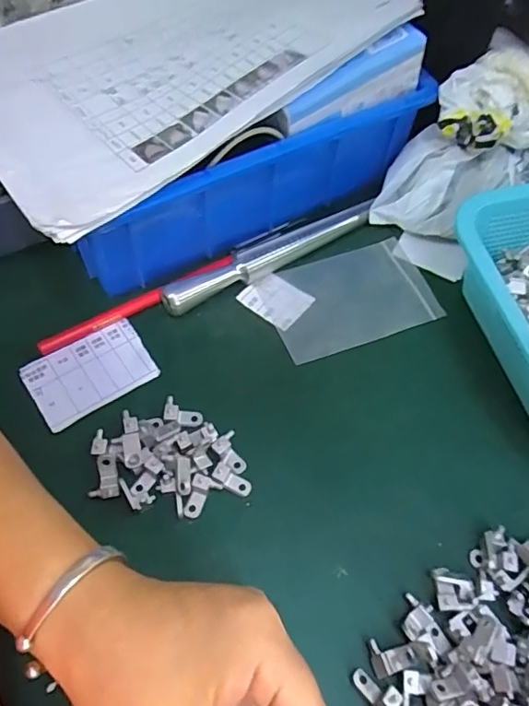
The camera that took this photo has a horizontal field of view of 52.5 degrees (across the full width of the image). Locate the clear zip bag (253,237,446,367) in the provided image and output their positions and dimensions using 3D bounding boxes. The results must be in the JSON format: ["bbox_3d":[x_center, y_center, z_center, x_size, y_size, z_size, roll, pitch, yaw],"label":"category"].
[{"bbox_3d":[0.065,-0.041,0.400,0.124,0.006,0.079,-17,61,-14],"label":"clear zip bag"}]

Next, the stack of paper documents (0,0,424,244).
[{"bbox_3d":[-0.072,-0.219,0.376,0.280,0.048,0.229,-32,65,-22],"label":"stack of paper documents"}]

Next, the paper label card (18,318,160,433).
[{"bbox_3d":[-0.115,0.013,0.357,0.077,0.006,0.055,-30,65,-21],"label":"paper label card"}]

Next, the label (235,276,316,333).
[{"bbox_3d":[0.008,-0.040,0.395,0.045,0.007,0.036,37,63,18],"label":"label"}]

